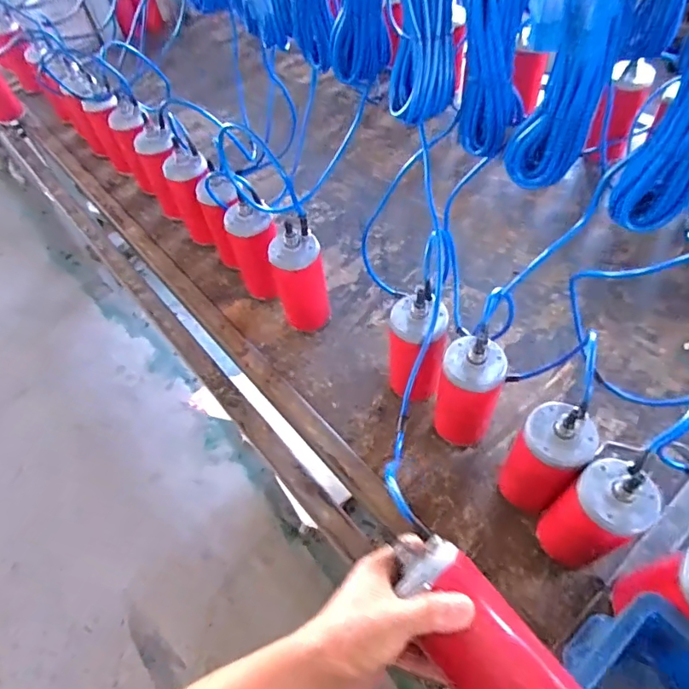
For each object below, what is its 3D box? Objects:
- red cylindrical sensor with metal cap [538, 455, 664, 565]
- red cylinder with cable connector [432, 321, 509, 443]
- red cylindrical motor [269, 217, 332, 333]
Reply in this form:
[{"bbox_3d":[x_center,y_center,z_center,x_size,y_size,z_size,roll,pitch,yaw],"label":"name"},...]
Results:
[{"bbox_3d":[0.273,0.190,0.541,0.071,0.204,0.071,-2,56,4],"label":"red cylindrical sensor with metal cap"},{"bbox_3d":[0.163,0.062,0.646,0.070,0.201,0.067,-2,56,4],"label":"red cylinder with cable connector"},{"bbox_3d":[-0.067,-0.096,0.777,0.077,0.202,0.063,-13,56,-4],"label":"red cylindrical motor"}]

